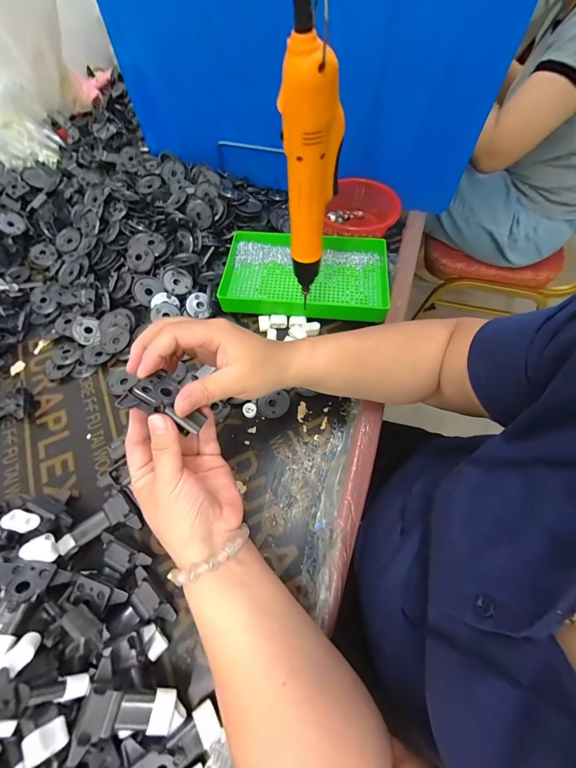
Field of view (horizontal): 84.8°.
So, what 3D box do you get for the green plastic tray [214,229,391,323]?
[{"bbox_3d":[0.027,-0.171,0.492,0.247,0.033,0.149,5,61,4],"label":"green plastic tray"}]

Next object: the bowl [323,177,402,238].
[{"bbox_3d":[0.127,-0.289,0.544,0.116,0.052,0.126,0,61,1],"label":"bowl"}]

